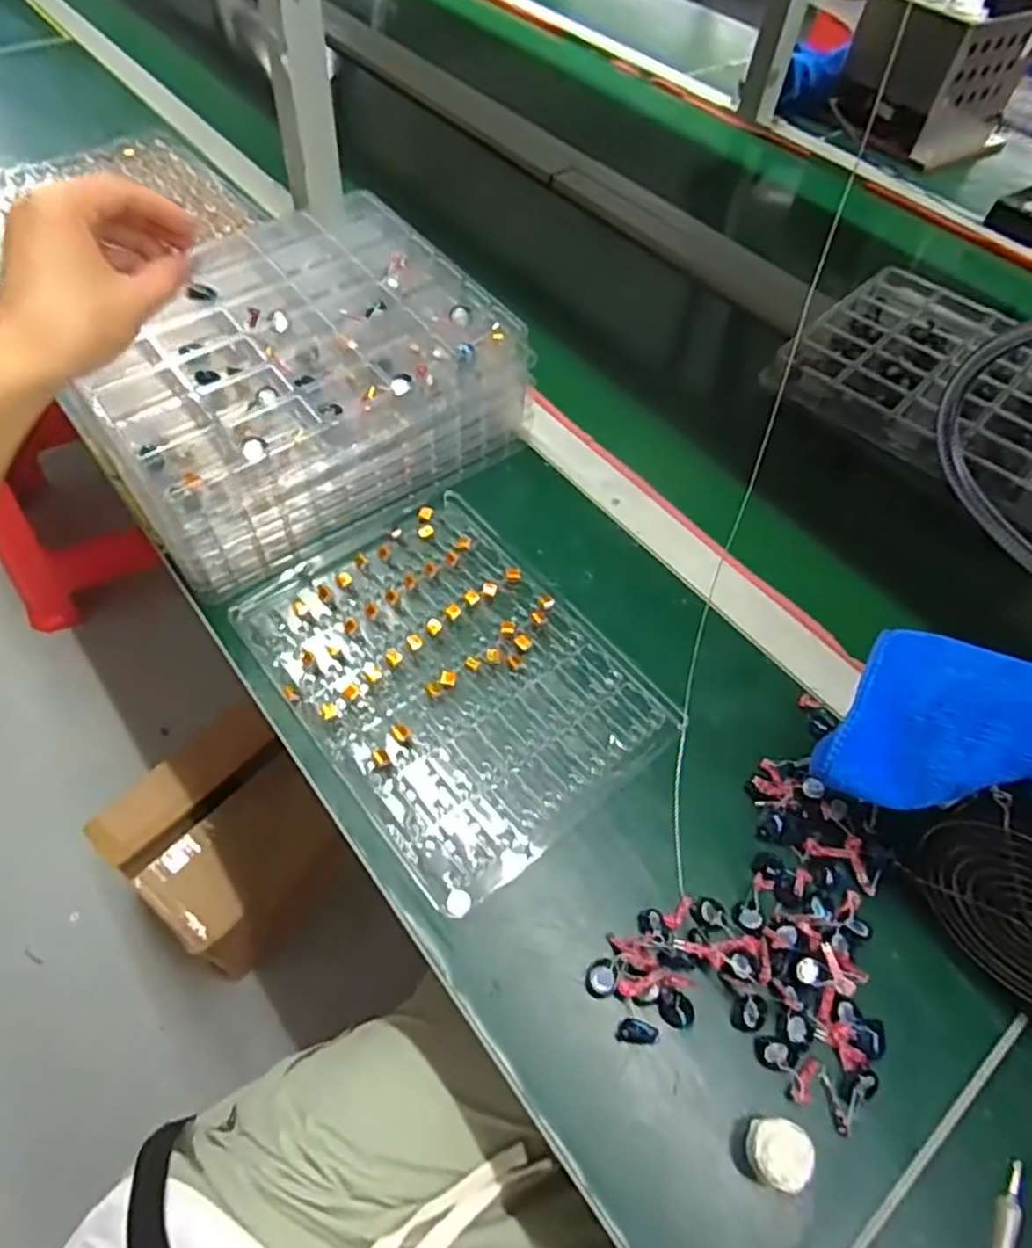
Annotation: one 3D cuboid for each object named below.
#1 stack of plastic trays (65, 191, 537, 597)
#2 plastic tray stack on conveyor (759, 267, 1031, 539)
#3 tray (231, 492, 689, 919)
[{"bbox_3d":[-0.175,-0.193,0.559,0.291,0.102,0.233,-32,64,-24],"label":"stack of plastic trays"},{"bbox_3d":[0.415,-0.213,0.651,0.235,0.046,0.296,-38,66,-26],"label":"plastic tray stack on conveyor"},{"bbox_3d":[-0.041,0.028,0.480,0.198,0.013,0.260,-33,64,-24],"label":"tray"}]

